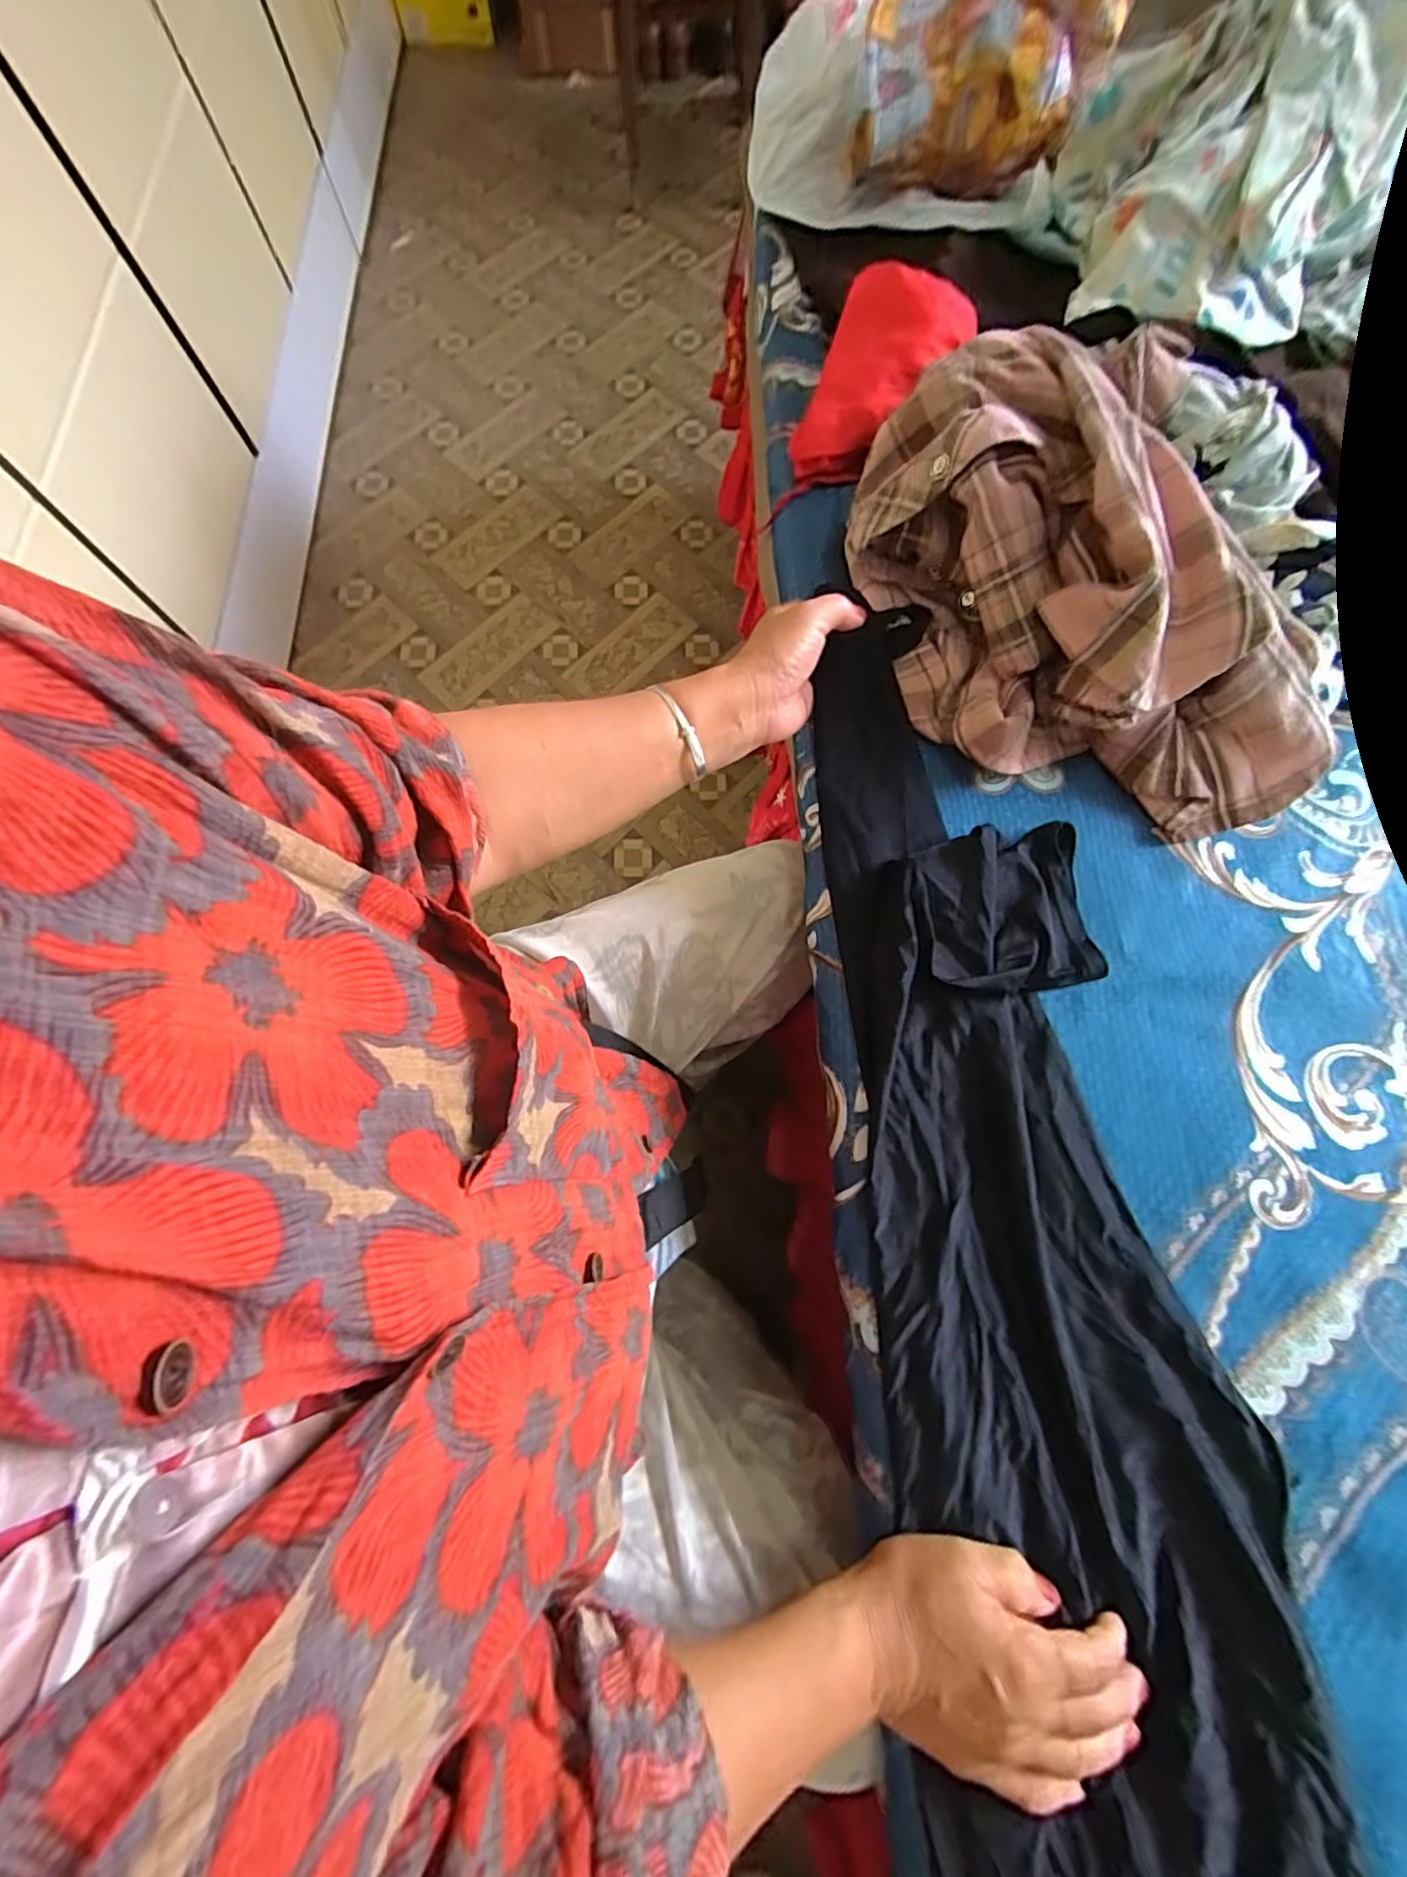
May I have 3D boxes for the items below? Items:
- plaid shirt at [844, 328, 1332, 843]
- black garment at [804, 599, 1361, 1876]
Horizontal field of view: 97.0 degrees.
[{"bbox_3d":[0.251,-0.217,0.417,0.213,0.143,0.303,-16,74,-6],"label":"plaid shirt"},{"bbox_3d":[0.180,0.172,0.361,0.206,0.041,0.832,-7,74,-3],"label":"black garment"}]

